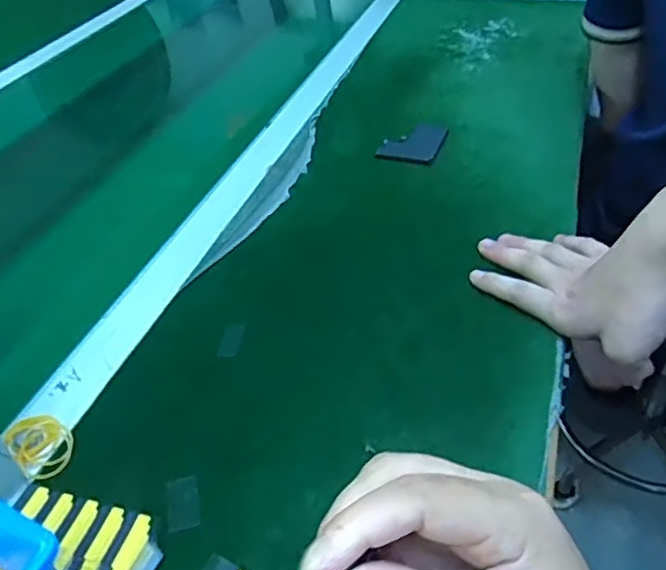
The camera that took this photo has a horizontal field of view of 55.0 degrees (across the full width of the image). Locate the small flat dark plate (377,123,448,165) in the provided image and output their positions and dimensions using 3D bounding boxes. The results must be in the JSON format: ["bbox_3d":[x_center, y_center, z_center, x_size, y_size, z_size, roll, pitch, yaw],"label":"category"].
[{"bbox_3d":[0.083,-0.150,0.665,0.059,0.009,0.072,12,43,18],"label":"small flat dark plate"}]

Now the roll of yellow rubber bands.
[{"bbox_3d":[-0.184,0.100,0.403,0.051,0.008,0.034,30,51,33],"label":"roll of yellow rubber bands"}]

